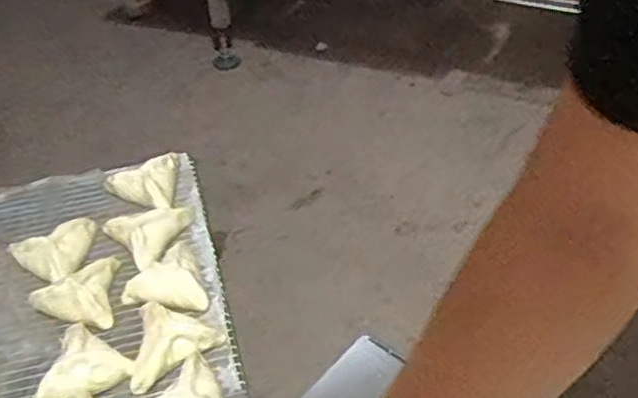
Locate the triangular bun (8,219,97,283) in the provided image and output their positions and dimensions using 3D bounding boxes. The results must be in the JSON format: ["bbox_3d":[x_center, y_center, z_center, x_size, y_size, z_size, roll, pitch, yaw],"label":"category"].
[{"bbox_3d":[-0.354,0.066,0.849,0.118,0.048,0.075,-7,39,-5],"label":"triangular bun"}]

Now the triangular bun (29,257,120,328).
[{"bbox_3d":[-0.298,0.113,0.787,0.097,0.036,0.102,-8,39,-6],"label":"triangular bun"}]

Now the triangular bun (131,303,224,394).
[{"bbox_3d":[-0.172,0.152,0.724,0.110,0.039,0.081,-27,45,-27],"label":"triangular bun"}]

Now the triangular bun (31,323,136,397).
[{"bbox_3d":[-0.253,0.187,0.683,0.077,0.050,0.089,19,44,25],"label":"triangular bun"}]

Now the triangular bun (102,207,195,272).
[{"bbox_3d":[-0.227,0.032,0.876,0.075,0.046,0.095,24,46,30],"label":"triangular bun"}]

